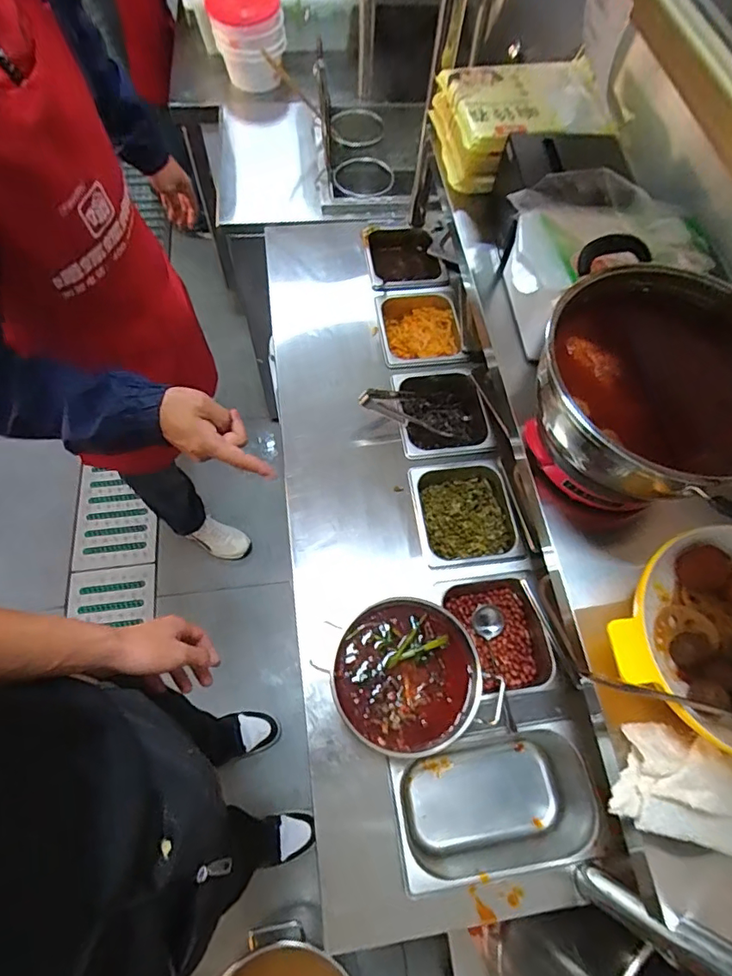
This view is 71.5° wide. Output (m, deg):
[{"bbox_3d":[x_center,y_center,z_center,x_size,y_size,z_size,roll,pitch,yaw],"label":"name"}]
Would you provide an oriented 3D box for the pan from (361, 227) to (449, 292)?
[{"bbox_3d":[0.075,-0.464,1.061,0.152,0.076,0.187,-8,66,-7],"label":"pan"}]

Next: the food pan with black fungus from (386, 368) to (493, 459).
[{"bbox_3d":[0.131,-0.124,0.901,0.168,0.078,0.171,1,65,-3],"label":"food pan with black fungus"}]

